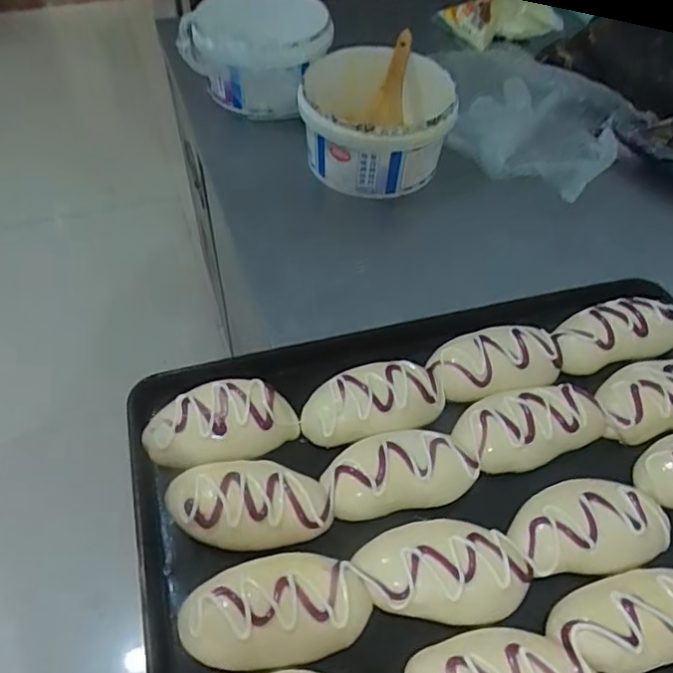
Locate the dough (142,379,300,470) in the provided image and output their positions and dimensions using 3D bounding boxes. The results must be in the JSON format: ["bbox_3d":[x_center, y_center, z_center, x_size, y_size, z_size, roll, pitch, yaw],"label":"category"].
[{"bbox_3d":[-0.108,0.076,0.566,0.144,0.039,0.081,-9,52,-9],"label":"dough"}]

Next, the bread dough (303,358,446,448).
[{"bbox_3d":[0.035,0.060,0.589,0.143,0.043,0.077,-14,52,-1],"label":"bread dough"}]

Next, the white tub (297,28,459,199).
[{"bbox_3d":[0.053,-0.301,0.852,0.213,0.127,0.209,7,51,3],"label":"white tub"}]

